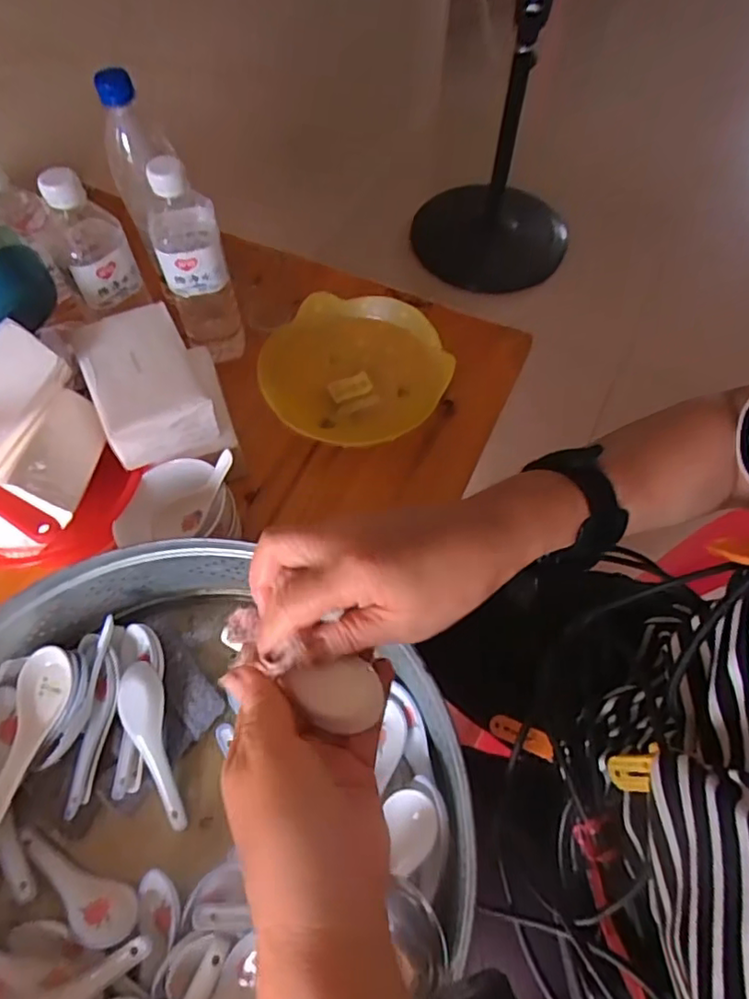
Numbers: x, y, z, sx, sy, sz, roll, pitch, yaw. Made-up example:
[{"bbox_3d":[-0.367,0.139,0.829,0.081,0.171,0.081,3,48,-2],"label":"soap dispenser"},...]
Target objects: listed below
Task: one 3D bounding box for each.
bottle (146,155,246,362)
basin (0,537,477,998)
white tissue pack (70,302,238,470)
[{"bbox_3d":[-0.172,-0.224,0.583,0.061,0.208,0.065,-12,62,-6],"label":"bottle"},{"bbox_3d":[-0.157,0.234,0.401,0.353,0.120,0.373,0,62,0],"label":"basin"},{"bbox_3d":[-0.199,-0.105,0.549,0.106,0.070,0.136,-20,64,-11],"label":"white tissue pack"}]

